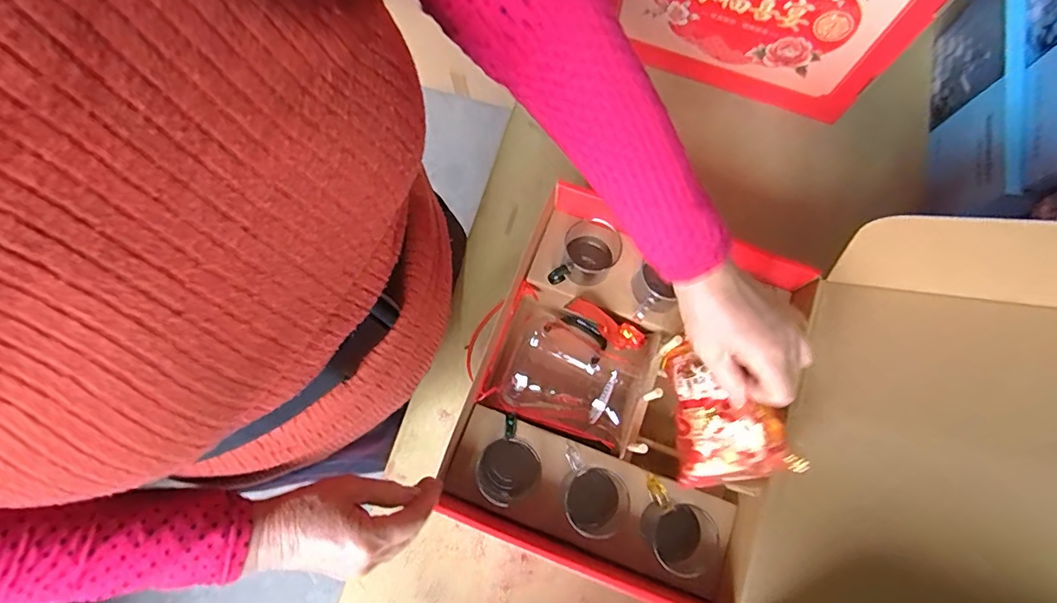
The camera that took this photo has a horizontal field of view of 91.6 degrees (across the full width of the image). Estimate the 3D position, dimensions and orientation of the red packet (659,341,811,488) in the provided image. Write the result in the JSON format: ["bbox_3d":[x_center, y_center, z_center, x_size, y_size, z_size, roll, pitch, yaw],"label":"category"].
[{"bbox_3d":[0.166,0.095,0.453,0.030,0.103,0.123,-7,70,-38],"label":"red packet"}]

